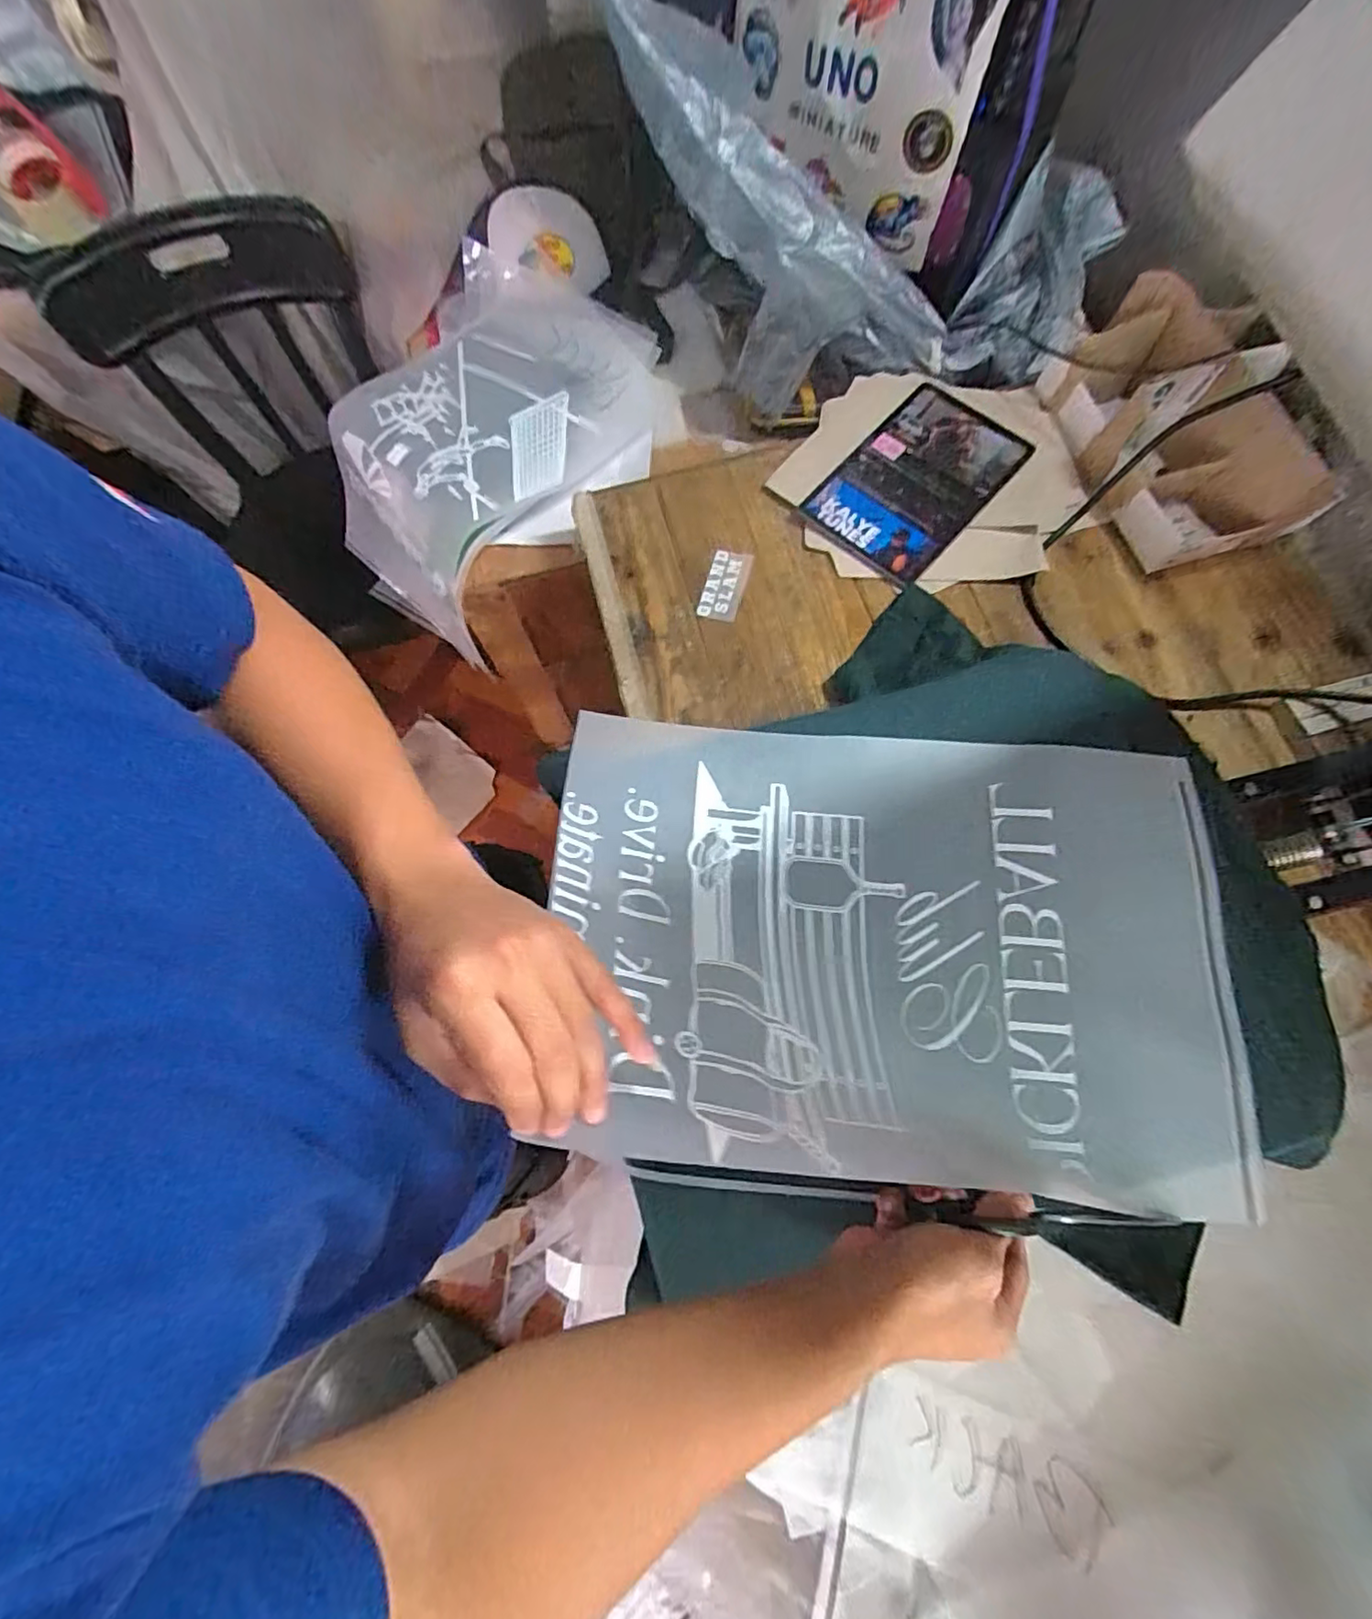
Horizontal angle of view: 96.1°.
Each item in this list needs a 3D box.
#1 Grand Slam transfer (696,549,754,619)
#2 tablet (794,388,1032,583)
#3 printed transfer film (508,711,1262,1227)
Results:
[{"bbox_3d":[0.044,-0.257,0.705,0.044,0.004,0.090,15,77,5],"label":"Grand Slam transfer"},{"bbox_3d":[0.270,-0.384,0.720,0.162,0.012,0.245,41,80,12],"label":"tablet"},{"bbox_3d":[0.143,0.076,0.418,0.471,0.166,0.321,4,74,2],"label":"printed transfer film"}]

